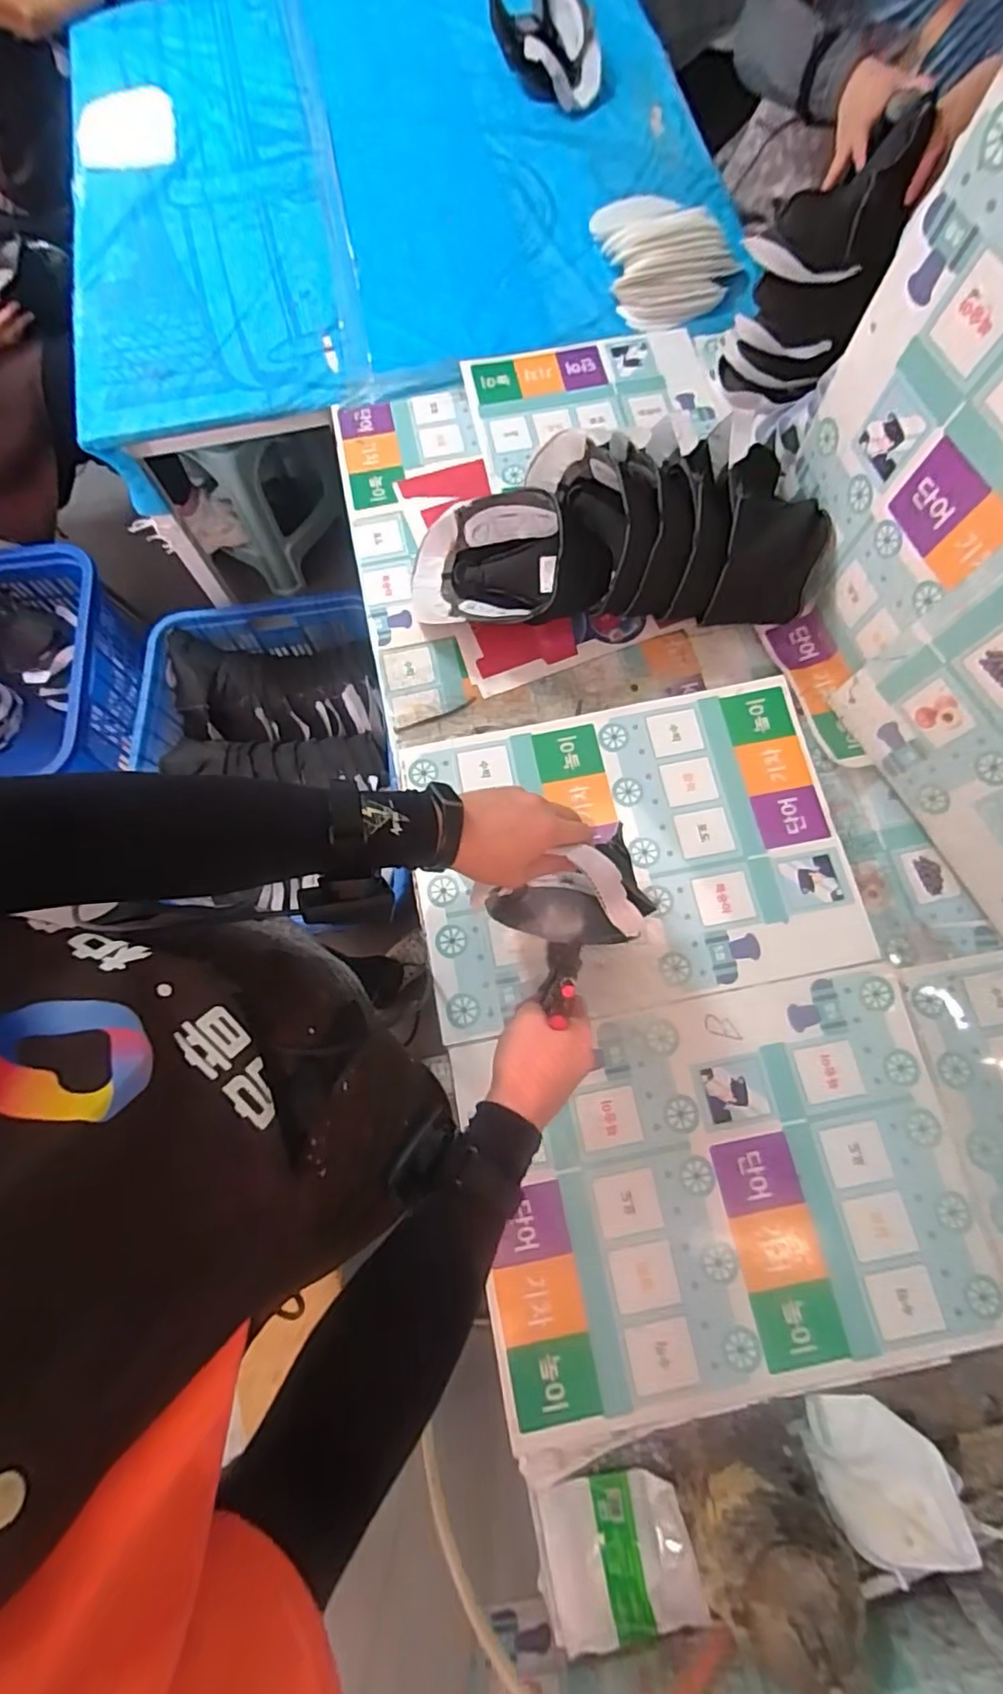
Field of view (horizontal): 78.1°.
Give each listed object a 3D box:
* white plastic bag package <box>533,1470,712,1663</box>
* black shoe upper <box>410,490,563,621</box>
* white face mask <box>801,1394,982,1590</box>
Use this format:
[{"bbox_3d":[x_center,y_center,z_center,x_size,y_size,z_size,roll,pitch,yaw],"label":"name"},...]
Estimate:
[{"bbox_3d":[0.109,0.686,0.598,0.146,0.031,0.126,-14,74,-3],"label":"white plastic bag package"},{"bbox_3d":[-0.025,-0.384,0.843,0.209,0.149,0.160,-2,73,1],"label":"black shoe upper"},{"bbox_3d":[0.363,0.601,0.587,0.116,0.055,0.118,-9,73,-1],"label":"white face mask"}]

